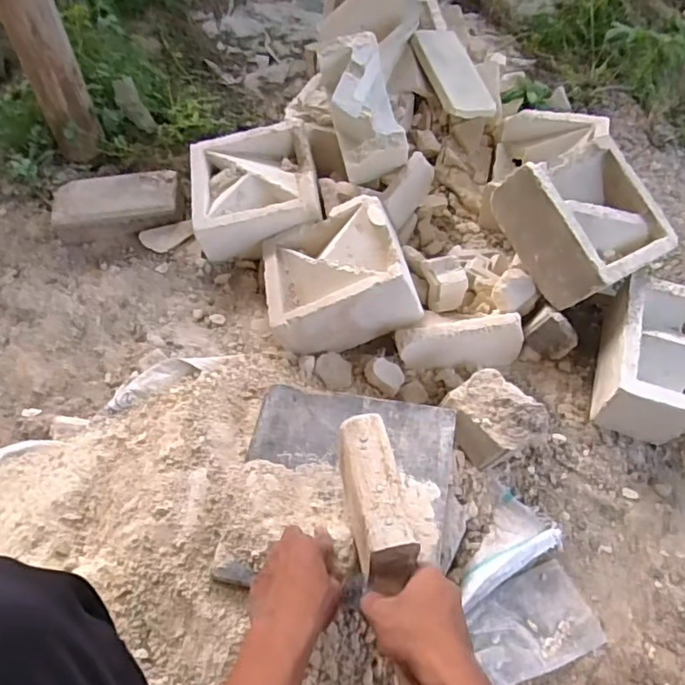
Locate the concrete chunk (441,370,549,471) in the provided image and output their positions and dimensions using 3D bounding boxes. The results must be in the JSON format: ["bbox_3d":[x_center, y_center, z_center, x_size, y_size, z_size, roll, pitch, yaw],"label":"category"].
[{"bbox_3d":[0.187,0.103,0.732,0.080,0.110,0.114,-31,62,-17],"label":"concrete chunk"}]

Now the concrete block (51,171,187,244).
[{"bbox_3d":[-0.392,-0.236,1.005,0.214,0.059,0.115,-8,57,-3],"label":"concrete block"}]

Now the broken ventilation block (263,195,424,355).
[{"bbox_3d":[-0.009,-0.110,0.849,0.210,0.106,0.215,-9,58,-4],"label":"broken ventilation block"}]

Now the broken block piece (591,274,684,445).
[{"bbox_3d":[0.417,0.020,0.776,0.104,0.086,0.212,19,60,14],"label":"broken block piece"}]

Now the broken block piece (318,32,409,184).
[{"bbox_3d":[0.036,-0.378,0.920,0.103,0.080,0.217,-12,83,-6],"label":"broken block piece"}]

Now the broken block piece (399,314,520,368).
[{"bbox_3d":[0.165,-0.008,0.806,0.177,0.063,0.055,-6,57,-2],"label":"broken block piece"}]

